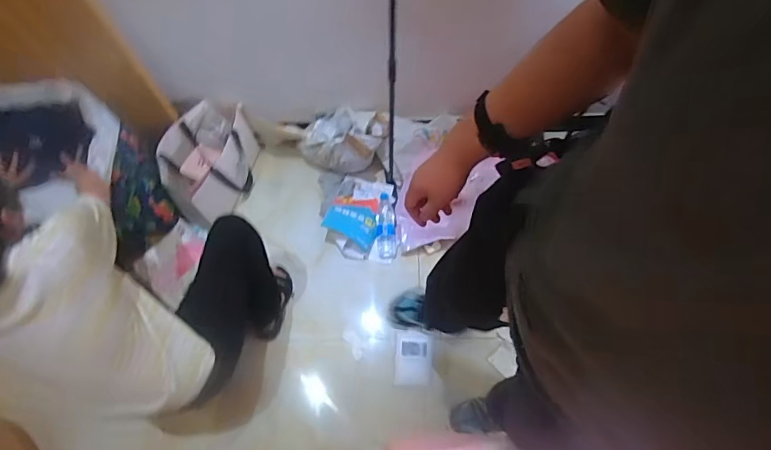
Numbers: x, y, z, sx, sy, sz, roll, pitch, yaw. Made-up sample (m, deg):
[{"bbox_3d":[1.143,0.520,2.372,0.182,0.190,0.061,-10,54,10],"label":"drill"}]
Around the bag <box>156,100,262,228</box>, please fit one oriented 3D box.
[{"bbox_3d":[-0.628,-0.220,1.680,0.264,0.238,0.398,30,70,13],"label":"bag"}]

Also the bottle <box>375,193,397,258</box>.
[{"bbox_3d":[0.002,-0.001,1.678,0.071,0.057,0.250,-3,66,-1],"label":"bottle"}]

